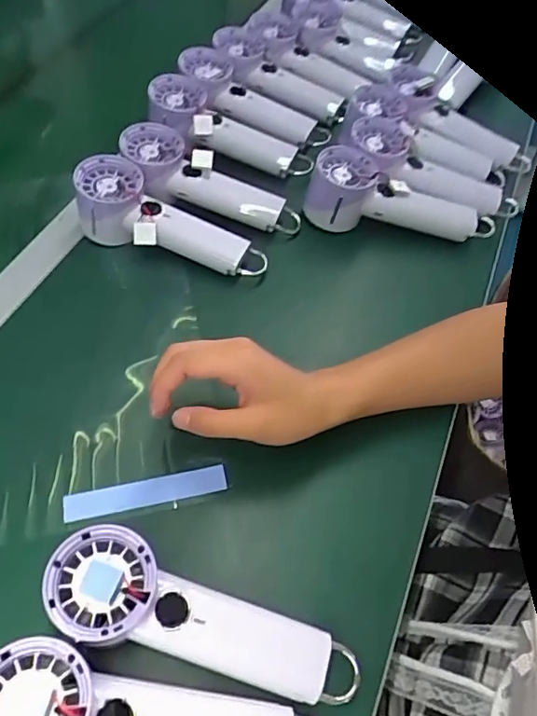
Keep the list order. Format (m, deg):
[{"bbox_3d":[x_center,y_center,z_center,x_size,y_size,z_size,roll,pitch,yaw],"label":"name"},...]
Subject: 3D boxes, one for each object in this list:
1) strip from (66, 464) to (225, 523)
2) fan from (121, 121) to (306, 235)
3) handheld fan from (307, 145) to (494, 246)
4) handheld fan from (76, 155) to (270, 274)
[{"bbox_3d":[-0.090,0.100,0.409,0.116,0.004,0.020,-10,63,-11],"label":"strip"},{"bbox_3d":[-0.058,-0.181,0.565,0.195,0.046,0.072,25,54,-11],"label":"fan"},{"bbox_3d":[0.134,-0.159,0.579,0.189,0.058,0.059,12,53,-12],"label":"handheld fan"},{"bbox_3d":[-0.097,-0.122,0.538,0.197,0.061,0.067,26,56,-3],"label":"handheld fan"}]

